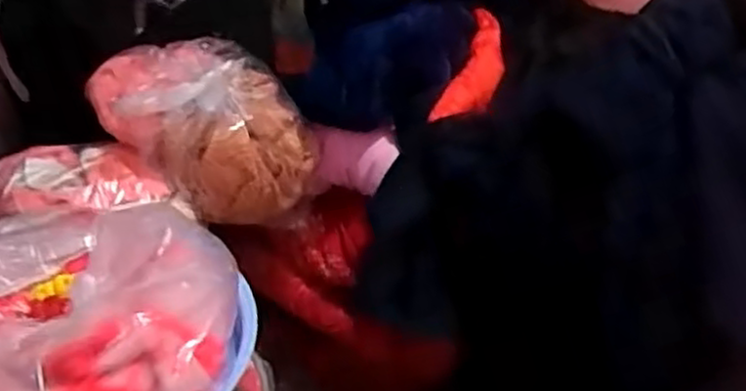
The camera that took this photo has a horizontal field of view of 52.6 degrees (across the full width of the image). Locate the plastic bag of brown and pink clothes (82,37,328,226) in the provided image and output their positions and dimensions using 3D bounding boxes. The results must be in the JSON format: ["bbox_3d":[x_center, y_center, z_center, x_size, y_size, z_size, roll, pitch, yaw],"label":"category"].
[{"bbox_3d":[-0.177,-0.061,0.827,0.226,0.183,0.113,-4,36,-8],"label":"plastic bag of brown and pink clothes"}]

